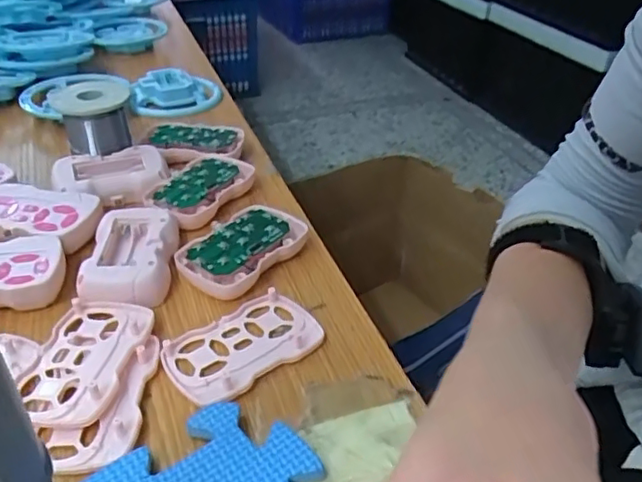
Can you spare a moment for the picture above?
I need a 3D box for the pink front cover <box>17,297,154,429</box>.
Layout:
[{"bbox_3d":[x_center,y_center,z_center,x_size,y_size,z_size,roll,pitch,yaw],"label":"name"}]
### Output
[{"bbox_3d":[-0.129,0.063,0.323,0.053,0.008,0.086,5,35,4],"label":"pink front cover"}]

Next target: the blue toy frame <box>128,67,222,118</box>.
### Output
[{"bbox_3d":[-0.153,-0.157,0.625,0.091,0.026,0.072,-4,36,-9],"label":"blue toy frame"}]

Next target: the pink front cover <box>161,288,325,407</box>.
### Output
[{"bbox_3d":[-0.044,0.059,0.341,0.088,0.010,0.054,-24,43,-32],"label":"pink front cover"}]

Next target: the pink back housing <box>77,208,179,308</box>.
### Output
[{"bbox_3d":[-0.124,0.009,0.388,0.052,0.019,0.081,0,35,-4],"label":"pink back housing"}]

